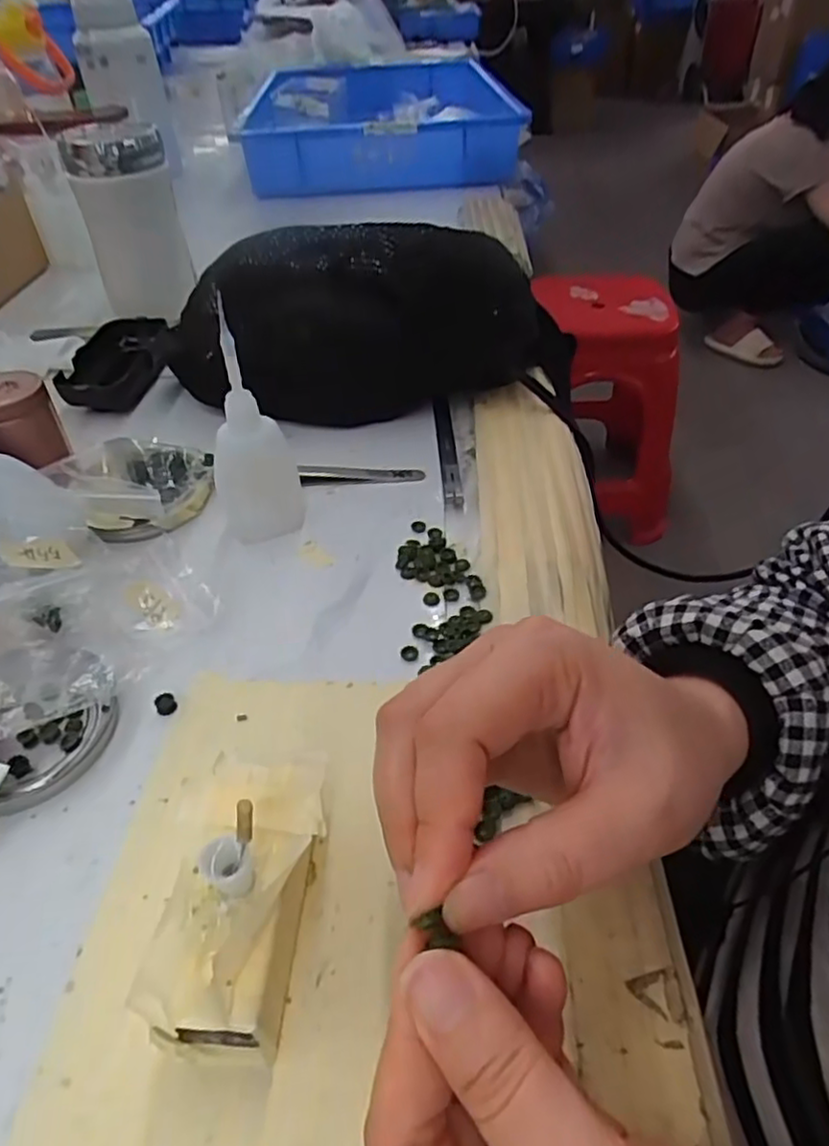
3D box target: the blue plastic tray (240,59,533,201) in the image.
[{"bbox_3d":[-0.047,-0.665,0.993,0.336,0.078,0.518,-3,43,-2],"label":"blue plastic tray"}]

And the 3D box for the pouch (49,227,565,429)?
[{"bbox_3d":[-0.079,-0.173,0.462,0.345,0.099,0.115,2,44,4],"label":"pouch"}]

